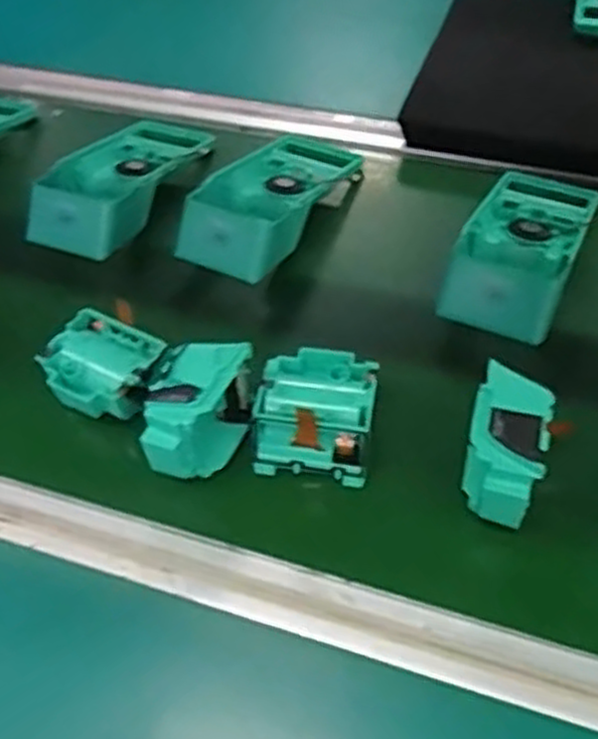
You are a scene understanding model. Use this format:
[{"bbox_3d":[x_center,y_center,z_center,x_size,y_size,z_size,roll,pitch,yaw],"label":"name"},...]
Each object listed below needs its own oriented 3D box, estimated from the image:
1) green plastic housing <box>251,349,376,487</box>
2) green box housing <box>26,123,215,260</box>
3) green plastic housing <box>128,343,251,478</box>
[{"bbox_3d":[0.011,0.030,0.519,0.072,0.045,0.077,5,54,8],"label":"green plastic housing"},{"bbox_3d":[-0.151,-0.169,0.682,0.094,0.055,0.194,19,58,18],"label":"green box housing"},{"bbox_3d":[-0.064,0.030,0.507,0.043,0.080,0.084,25,60,21],"label":"green plastic housing"}]

